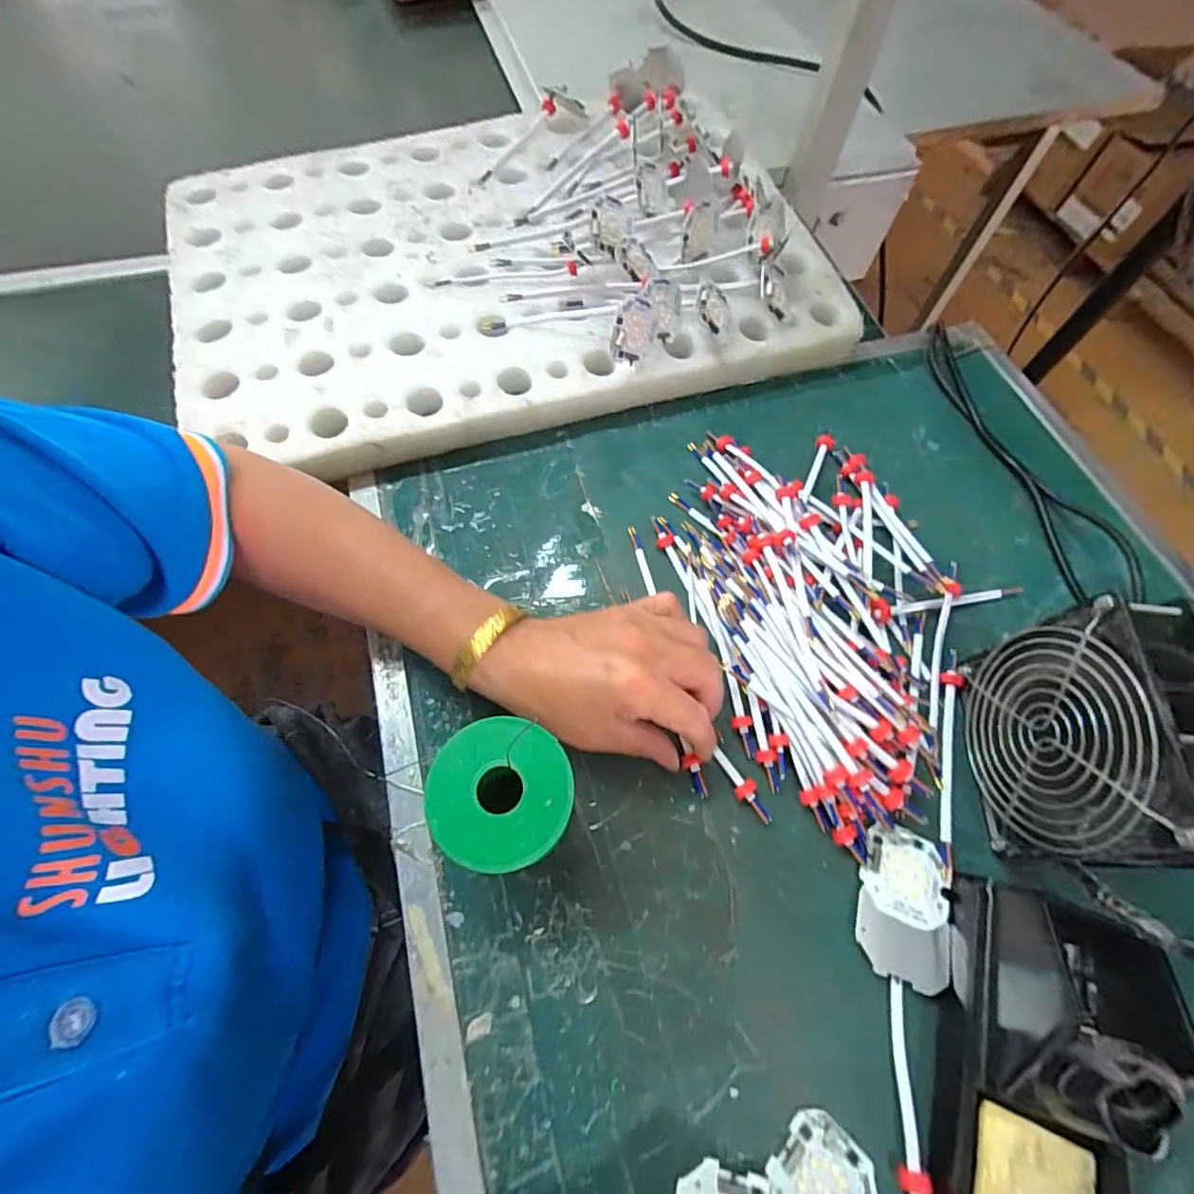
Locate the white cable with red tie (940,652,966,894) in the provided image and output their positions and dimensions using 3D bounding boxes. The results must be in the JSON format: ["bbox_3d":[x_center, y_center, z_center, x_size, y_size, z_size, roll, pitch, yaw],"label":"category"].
[{"bbox_3d":[0.218,0.099,0.326,0.012,0.008,0.142,18,63,5],"label":"white cable with red tie"}]

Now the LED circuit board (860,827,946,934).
[{"bbox_3d":[0.174,0.158,0.299,0.044,0.005,0.047,22,64,7],"label":"LED circuit board"}]

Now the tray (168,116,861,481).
[{"bbox_3d":[-0.089,-0.299,0.482,0.532,0.062,0.353,-16,65,-12],"label":"tray"}]

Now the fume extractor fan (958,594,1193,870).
[{"bbox_3d":[0.256,0.077,0.279,0.045,0.117,0.118,8,63,0],"label":"fume extractor fan"}]

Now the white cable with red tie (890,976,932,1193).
[{"bbox_3d":[0.150,0.240,0.256,0.012,0.005,0.091,9,63,1],"label":"white cable with red tie"}]

